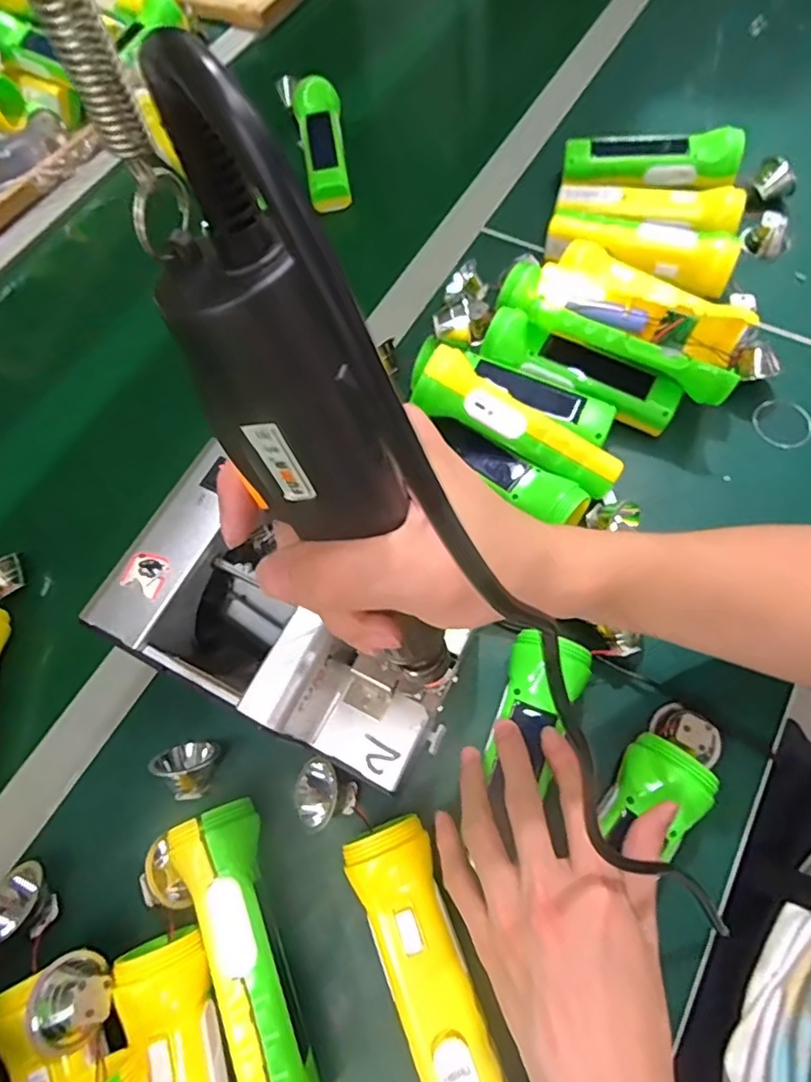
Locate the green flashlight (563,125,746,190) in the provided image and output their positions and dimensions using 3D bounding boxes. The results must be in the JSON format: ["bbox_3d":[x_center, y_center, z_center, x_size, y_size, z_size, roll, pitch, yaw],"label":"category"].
[{"bbox_3d":[0.243,-0.375,0.576,0.165,0.051,0.063,10,68,9],"label":"green flashlight"}]

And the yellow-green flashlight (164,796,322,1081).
[{"bbox_3d":[-0.092,0.242,0.331,0.060,0.050,0.162,-26,67,-6],"label":"yellow-green flashlight"}]

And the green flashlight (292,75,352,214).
[{"bbox_3d":[-0.091,-0.444,0.639,0.048,0.035,0.180,-11,66,0],"label":"green flashlight"}]

